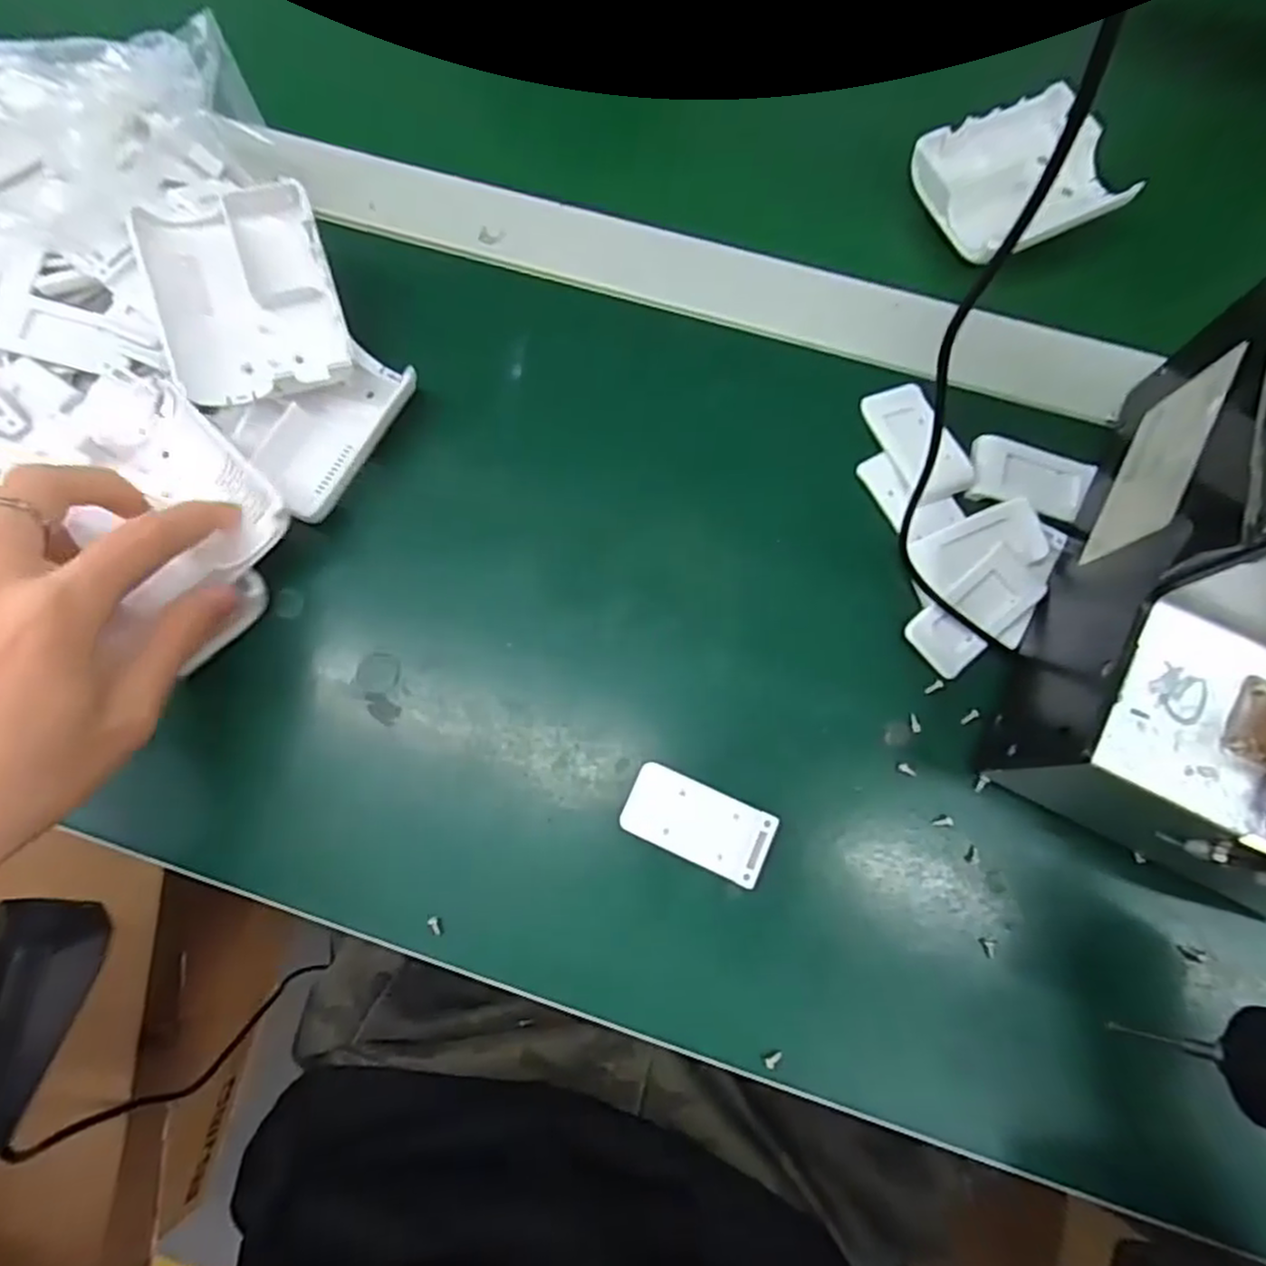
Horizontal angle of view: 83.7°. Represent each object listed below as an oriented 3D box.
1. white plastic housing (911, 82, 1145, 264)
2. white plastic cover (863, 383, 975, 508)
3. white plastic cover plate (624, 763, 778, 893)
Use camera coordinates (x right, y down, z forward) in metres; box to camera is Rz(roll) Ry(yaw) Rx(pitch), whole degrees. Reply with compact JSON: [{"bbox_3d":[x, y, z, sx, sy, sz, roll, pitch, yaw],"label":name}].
[{"bbox_3d":[0.184,-0.215,0.326,0.099,0.019,0.079,-28,78,-6],"label":"white plastic housing"},{"bbox_3d":[0.122,-0.083,0.304,0.028,0.007,0.055,-21,77,-4],"label":"white plastic cover"},{"bbox_3d":[0.025,0.073,0.271,0.055,0.006,0.028,23,78,8],"label":"white plastic cover plate"}]

